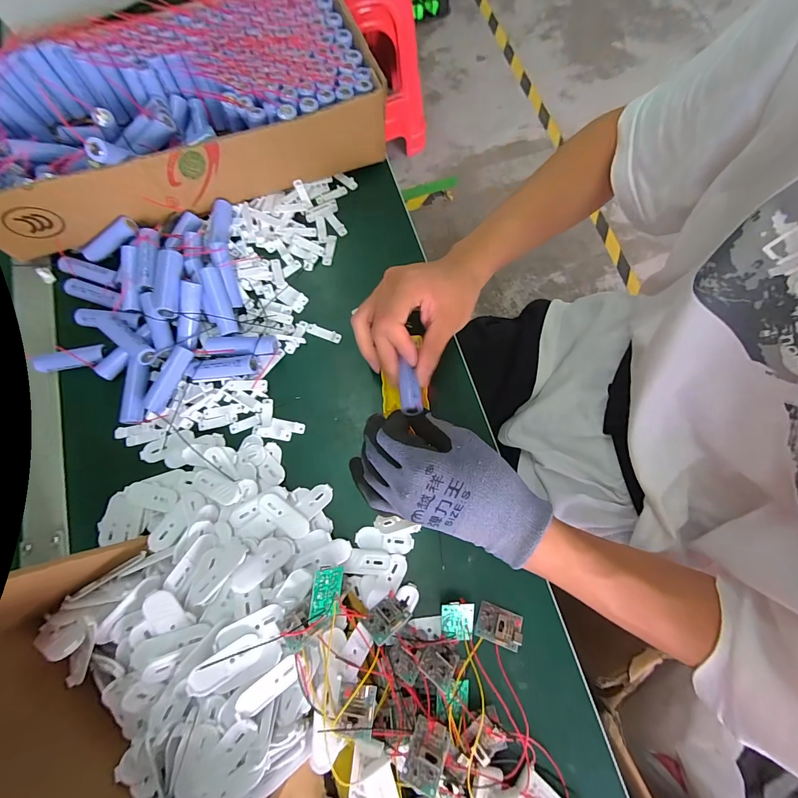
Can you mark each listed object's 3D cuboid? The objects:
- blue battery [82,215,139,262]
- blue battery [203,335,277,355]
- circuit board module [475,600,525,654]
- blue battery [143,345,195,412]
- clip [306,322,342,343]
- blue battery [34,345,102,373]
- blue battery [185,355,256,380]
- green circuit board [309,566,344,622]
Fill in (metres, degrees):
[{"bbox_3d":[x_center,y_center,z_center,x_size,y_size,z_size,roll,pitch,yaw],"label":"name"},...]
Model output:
[{"bbox_3d":[-0.305,-0.167,0.381,0.066,0.014,0.017,-28,76,11],"label":"blue battery"},{"bbox_3d":[-0.153,-0.050,0.355,0.068,0.022,0.019,0,76,2],"label":"blue battery"},{"bbox_3d":[0.083,0.186,0.298,0.036,0.007,0.026,16,55,13],"label":"circuit board module"},{"bbox_3d":[-0.217,-0.019,0.347,0.017,0.020,0.067,20,77,7],"label":"blue battery"},{"bbox_3d":[-0.077,-0.068,0.371,0.038,0.004,0.011,22,77,7],"label":"clip"},{"bbox_3d":[-0.327,-0.040,0.363,0.065,0.015,0.018,-10,76,-1],"label":"blue battery"},{"bbox_3d":[-0.169,-0.030,0.347,0.067,0.018,0.015,-4,76,1],"label":"blue battery"},{"bbox_3d":[-0.053,0.143,0.269,0.004,0.027,0.032,-8,72,45],"label":"green circuit board"}]

